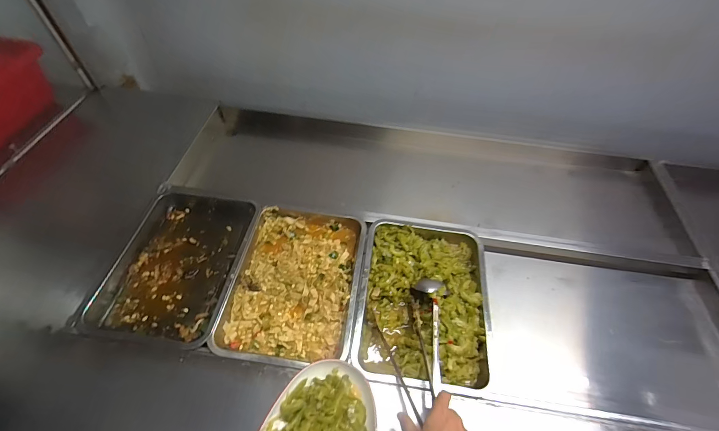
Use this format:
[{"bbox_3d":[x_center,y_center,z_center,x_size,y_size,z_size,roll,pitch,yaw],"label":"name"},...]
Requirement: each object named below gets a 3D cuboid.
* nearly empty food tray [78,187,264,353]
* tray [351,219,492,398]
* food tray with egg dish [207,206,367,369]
[{"bbox_3d":[-0.383,0.093,0.726,0.259,0.052,0.362,8,53,3],"label":"nearly empty food tray"},{"bbox_3d":[0.132,0.168,0.694,0.258,0.061,0.346,8,53,3],"label":"tray"},{"bbox_3d":[-0.130,0.131,0.708,0.254,0.055,0.354,8,53,2],"label":"food tray with egg dish"}]

